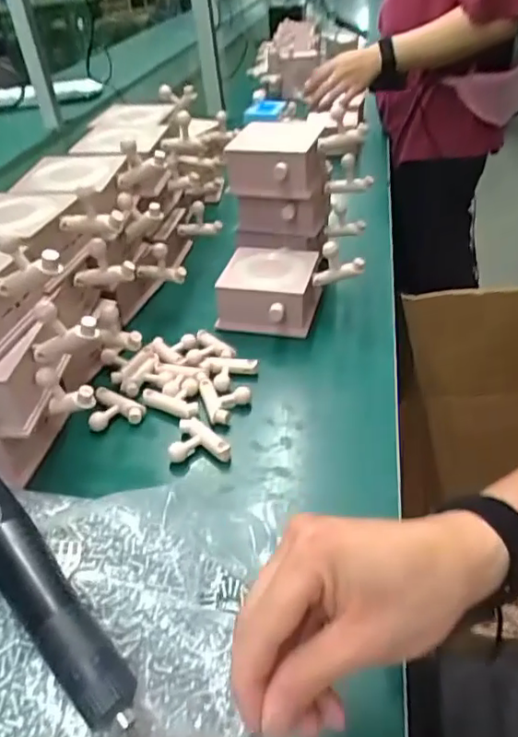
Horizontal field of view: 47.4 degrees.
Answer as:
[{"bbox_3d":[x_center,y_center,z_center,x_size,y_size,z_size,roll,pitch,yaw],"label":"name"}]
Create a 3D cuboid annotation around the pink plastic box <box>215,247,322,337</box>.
[{"bbox_3d":[0.012,-0.092,0.694,0.110,0.061,0.124,2,37,11],"label":"pink plastic box"}]

